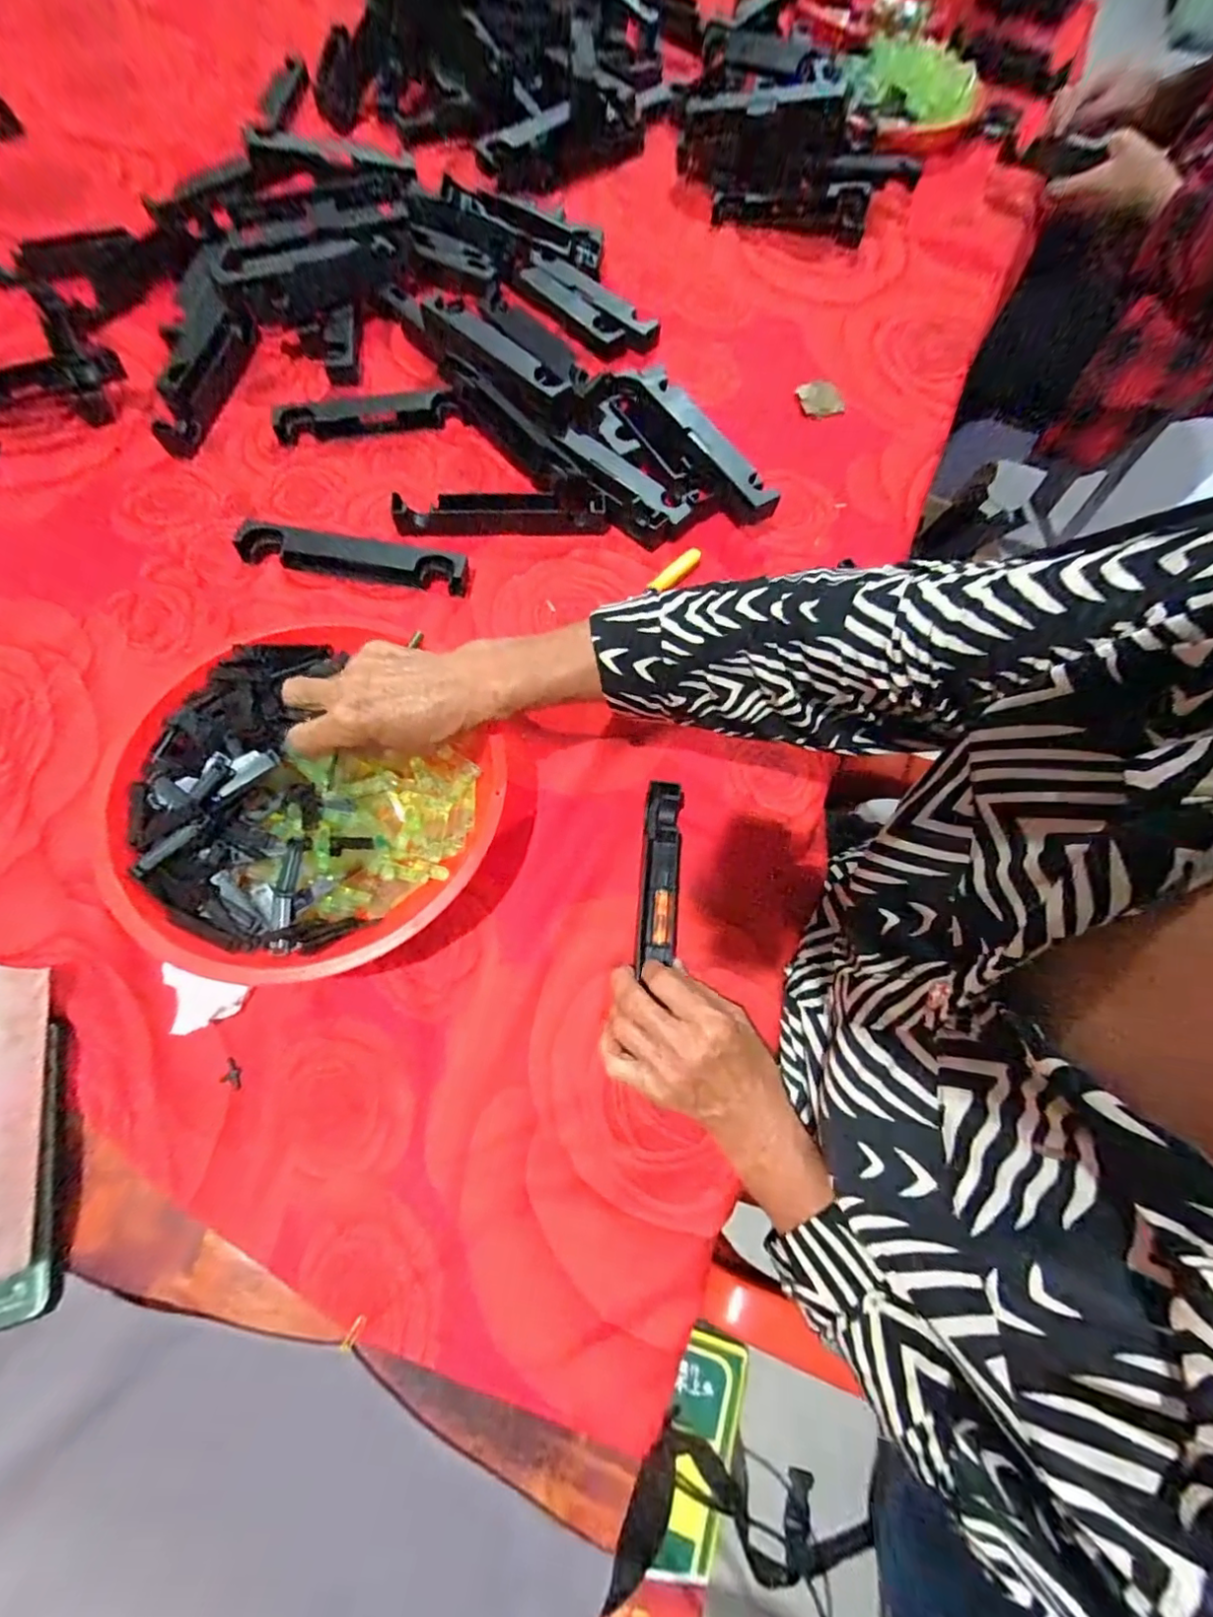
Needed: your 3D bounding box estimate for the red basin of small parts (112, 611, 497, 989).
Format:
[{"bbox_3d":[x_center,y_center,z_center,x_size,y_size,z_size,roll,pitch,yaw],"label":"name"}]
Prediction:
[{"bbox_3d":[-0.204,-0.004,0.387,0.236,0.059,0.218,1,69,-2],"label":"red basin of small parts"}]

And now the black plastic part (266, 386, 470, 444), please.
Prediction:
[{"bbox_3d":[-0.240,-0.401,0.576,0.181,0.026,0.030,-14,72,-8],"label":"black plastic part"}]

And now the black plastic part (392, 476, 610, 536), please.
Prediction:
[{"bbox_3d":[-0.098,-0.279,0.530,0.192,0.032,0.030,-4,69,-4],"label":"black plastic part"}]

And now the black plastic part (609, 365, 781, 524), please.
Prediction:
[{"bbox_3d":[0.087,-0.366,0.563,0.054,0.028,0.222,-34,74,-14],"label":"black plastic part"}]

